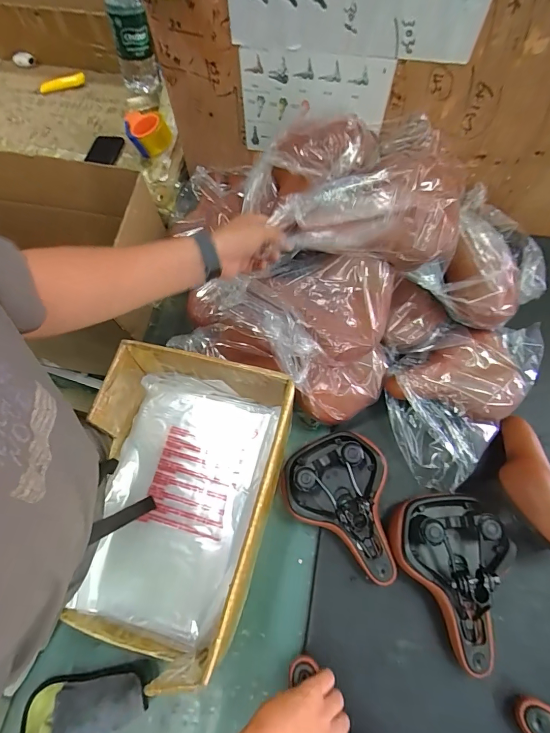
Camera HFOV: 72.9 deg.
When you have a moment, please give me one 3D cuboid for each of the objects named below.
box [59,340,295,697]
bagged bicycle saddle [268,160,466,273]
[{"bbox_3d":[-0.162,0.206,0.593,0.293,0.186,0.416,12,67,8],"label":"box"},{"bbox_3d":[0.148,-0.244,0.587,0.274,0.082,0.147,2,66,1],"label":"bagged bicycle saddle"}]

